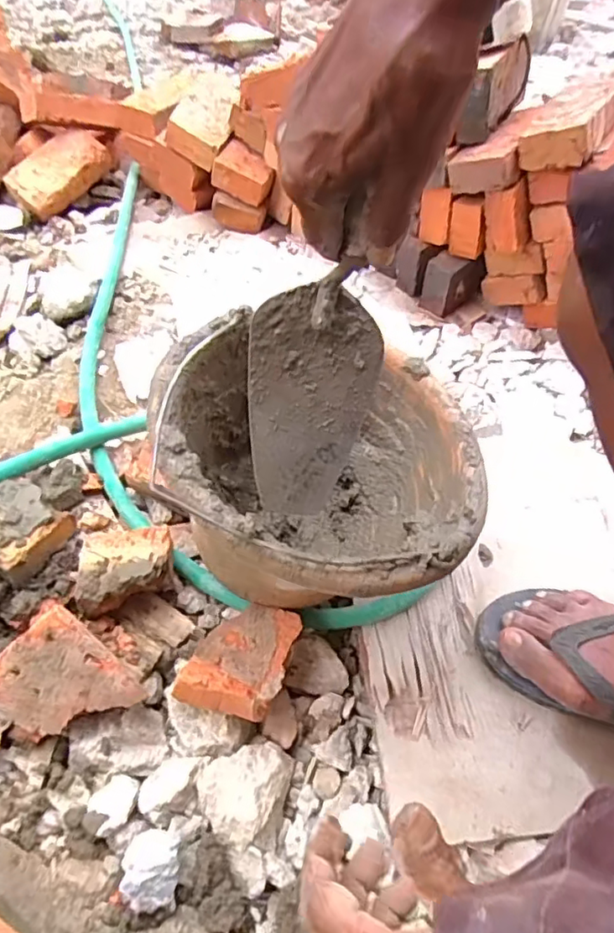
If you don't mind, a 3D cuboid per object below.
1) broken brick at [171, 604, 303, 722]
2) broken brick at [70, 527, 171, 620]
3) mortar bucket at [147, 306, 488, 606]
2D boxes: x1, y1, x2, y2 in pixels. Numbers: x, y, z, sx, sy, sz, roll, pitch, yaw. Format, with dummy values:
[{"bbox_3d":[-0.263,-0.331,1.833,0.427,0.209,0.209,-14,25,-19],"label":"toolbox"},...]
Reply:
[{"bbox_3d":[-0.054,0.158,0.480,0.081,0.053,0.086,15,49,8],"label":"broken brick"},{"bbox_3d":[-0.162,0.092,0.524,0.080,0.042,0.067,-3,49,-8],"label":"broken brick"},{"bbox_3d":[0.012,0.024,0.471,0.239,0.193,0.221,3,49,-3],"label":"mortar bucket"}]

